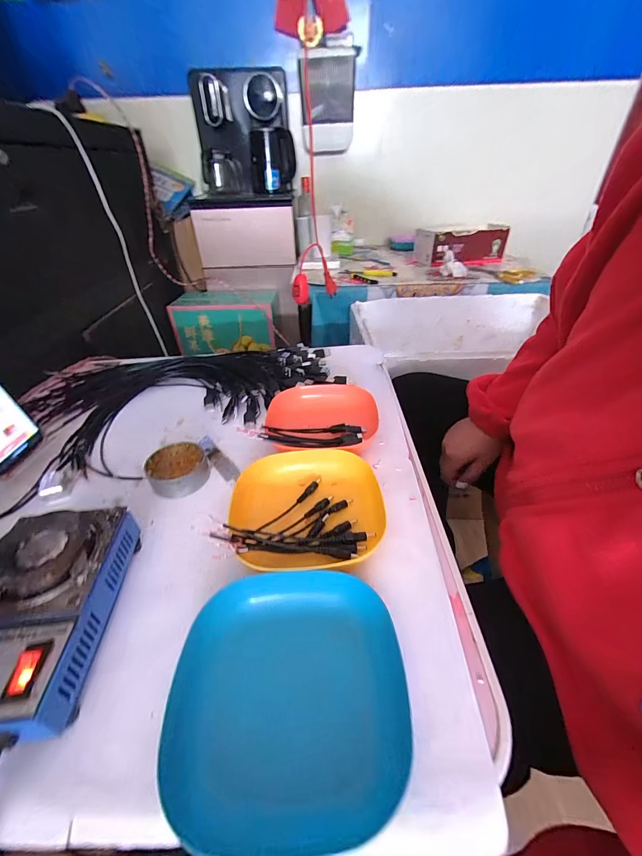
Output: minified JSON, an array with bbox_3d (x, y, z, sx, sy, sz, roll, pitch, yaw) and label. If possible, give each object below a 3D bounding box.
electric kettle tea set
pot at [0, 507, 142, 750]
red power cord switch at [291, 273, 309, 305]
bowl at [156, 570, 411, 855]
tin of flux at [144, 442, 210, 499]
[{"bbox_3d":[-0.236,-0.908,1.081,0.288,0.300,0.225,-5,37,-5],"label":"electric kettle tea set"},{"bbox_3d":[-0.207,0.131,0.251,0.093,0.059,0.152,-3,37,-2],"label":"pot"},{"bbox_3d":[-0.040,-0.262,0.654,0.031,0.051,0.016,-5,37,-5],"label":"red power cord switch"},{"bbox_3d":[-0.019,0.162,0.218,0.137,0.036,0.135,-4,37,-3],"label":"bowl"},{"bbox_3d":[-0.161,0.047,0.389,0.062,0.027,0.062,-12,38,-13],"label":"tin of flux"}]

